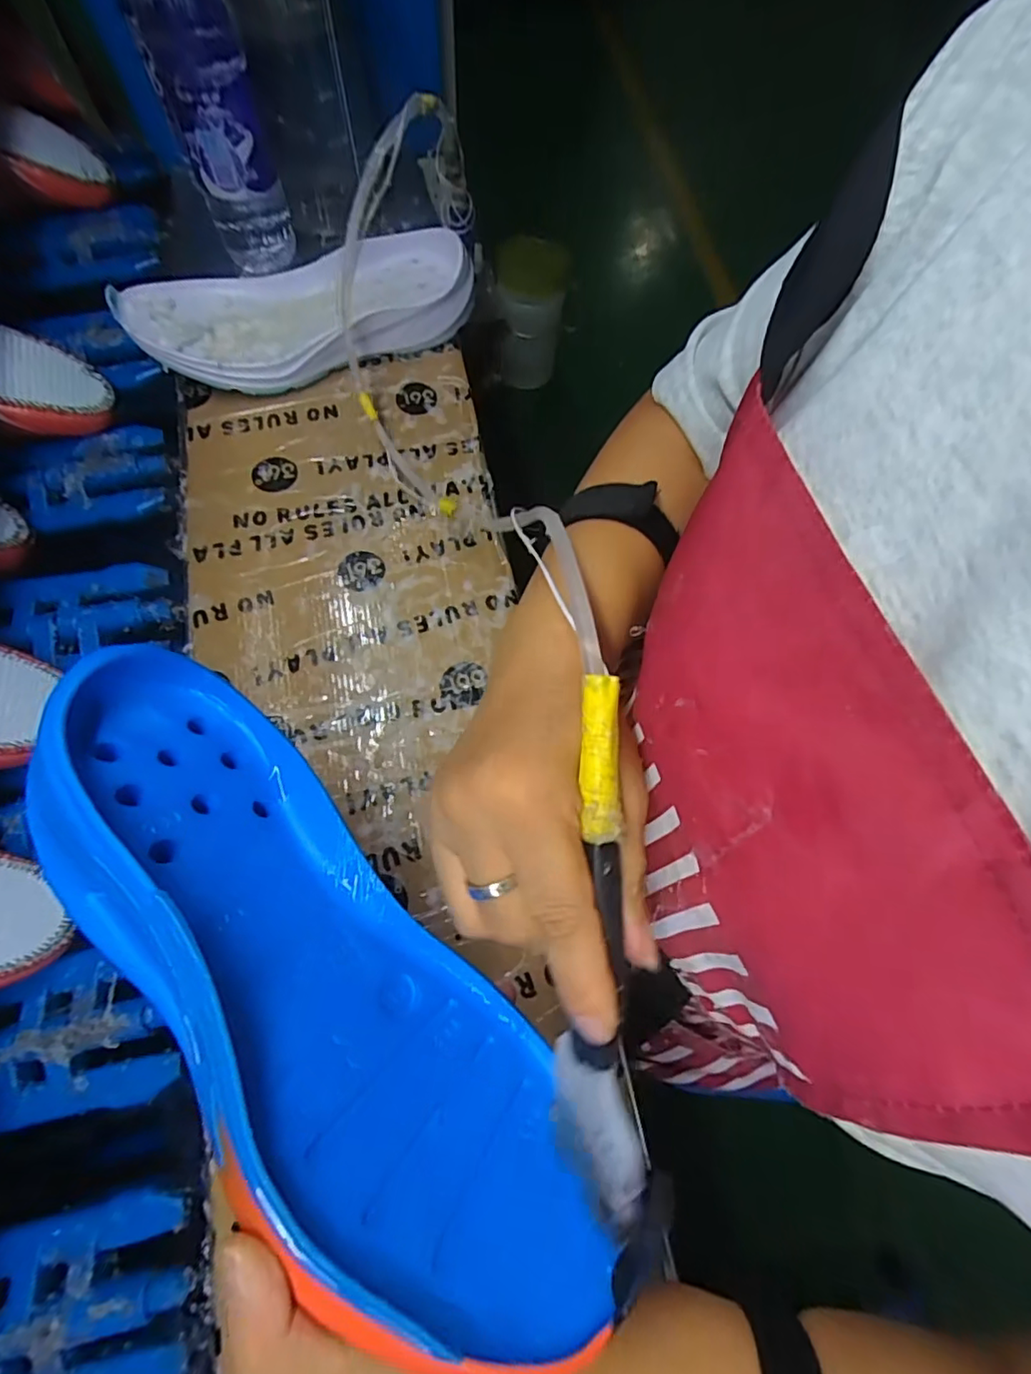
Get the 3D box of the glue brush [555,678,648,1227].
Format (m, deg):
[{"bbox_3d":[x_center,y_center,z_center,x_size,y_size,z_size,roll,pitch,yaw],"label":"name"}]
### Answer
[{"bbox_3d":[0.026,0.080,0.175,0.025,0.014,0.164,-1,95,-1],"label":"glue brush"}]

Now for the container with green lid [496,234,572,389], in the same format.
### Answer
[{"bbox_3d":[0.019,-0.419,0.656,0.075,0.145,0.073,3,72,-2],"label":"container with green lid"}]

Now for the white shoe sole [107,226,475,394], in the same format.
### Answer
[{"bbox_3d":[-0.167,-0.307,0.469,0.268,0.047,0.104,-19,74,-8],"label":"white shoe sole"}]

